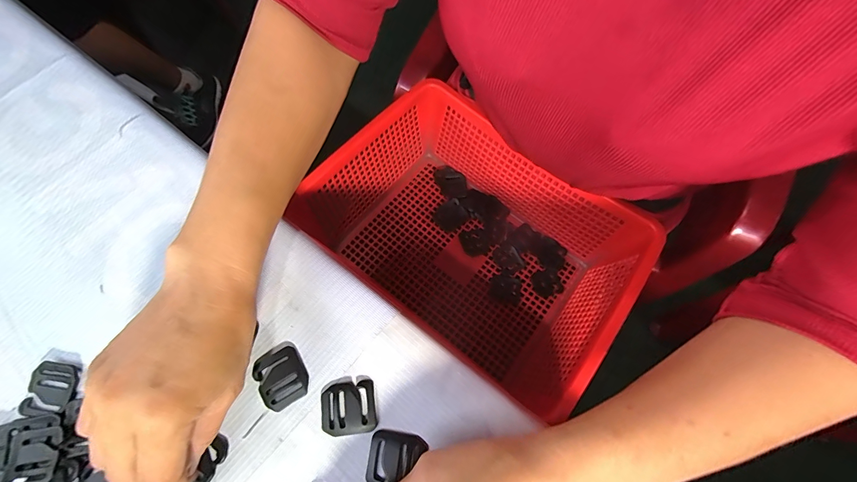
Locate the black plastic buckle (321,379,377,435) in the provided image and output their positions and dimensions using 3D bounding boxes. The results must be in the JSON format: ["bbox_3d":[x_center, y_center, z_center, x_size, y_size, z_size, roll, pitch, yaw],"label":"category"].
[{"bbox_3d":[-0.053,0.109,0.240,0.036,0.004,0.031,-7,70,-1],"label":"black plastic buckle"}]

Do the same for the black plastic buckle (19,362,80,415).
[{"bbox_3d":[-0.251,0.098,0.244,0.033,0.006,0.032,2,70,2],"label":"black plastic buckle"}]

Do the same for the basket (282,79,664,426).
[{"bbox_3d":[0.051,-0.003,0.394,0.298,0.115,0.238,36,72,14],"label":"basket"}]

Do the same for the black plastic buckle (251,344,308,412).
[{"bbox_3d":[-0.099,0.091,0.247,0.031,0.004,0.038,-30,72,-9],"label":"black plastic buckle"}]

